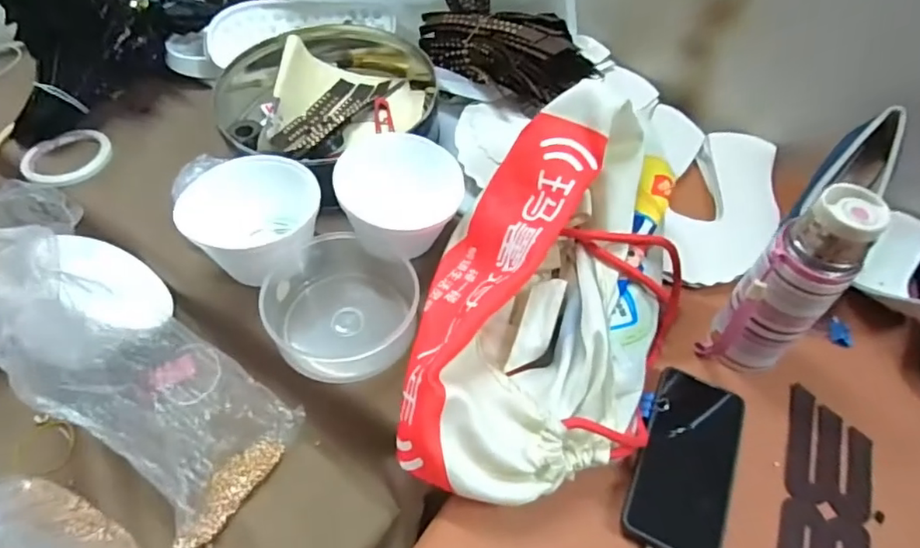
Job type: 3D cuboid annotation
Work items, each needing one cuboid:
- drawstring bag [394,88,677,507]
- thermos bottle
[{"bbox_3d":[0.084,0.013,0.501,0.220,0.163,0.353,20,55,12],"label":"drawstring bag"},{"bbox_3d":[0.279,0.018,0.494,0.076,0.199,0.069,-35,62,-25],"label":"thermos bottle"}]

